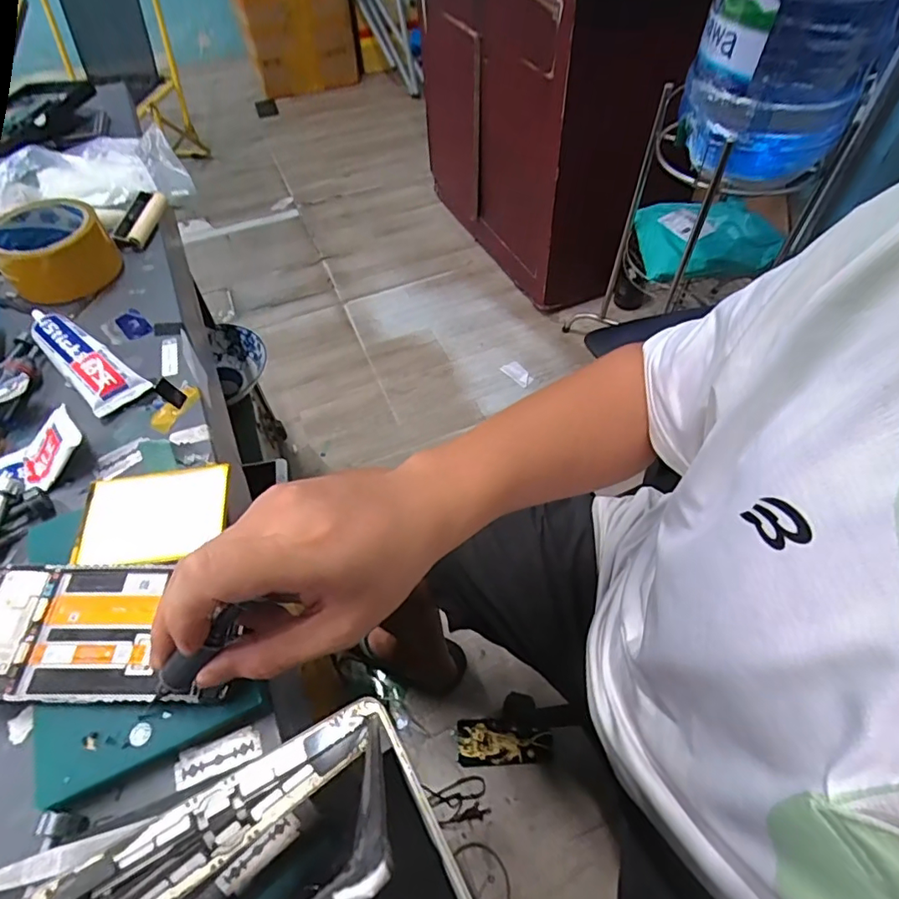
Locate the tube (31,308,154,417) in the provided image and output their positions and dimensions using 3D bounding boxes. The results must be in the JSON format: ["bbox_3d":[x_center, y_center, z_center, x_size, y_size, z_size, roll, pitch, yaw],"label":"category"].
[{"bbox_3d":[-0.297,-0.079,0.429,0.129,0.022,0.041,36,63,25],"label":"tube"}]

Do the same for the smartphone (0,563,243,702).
[{"bbox_3d":[-0.192,0.097,0.290,0.153,0.007,0.071,2,58,0],"label":"smartphone"}]

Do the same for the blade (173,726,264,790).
[{"bbox_3d":[-0.119,0.157,0.276,0.042,0.004,0.017,-19,55,-11],"label":"blade"}]

